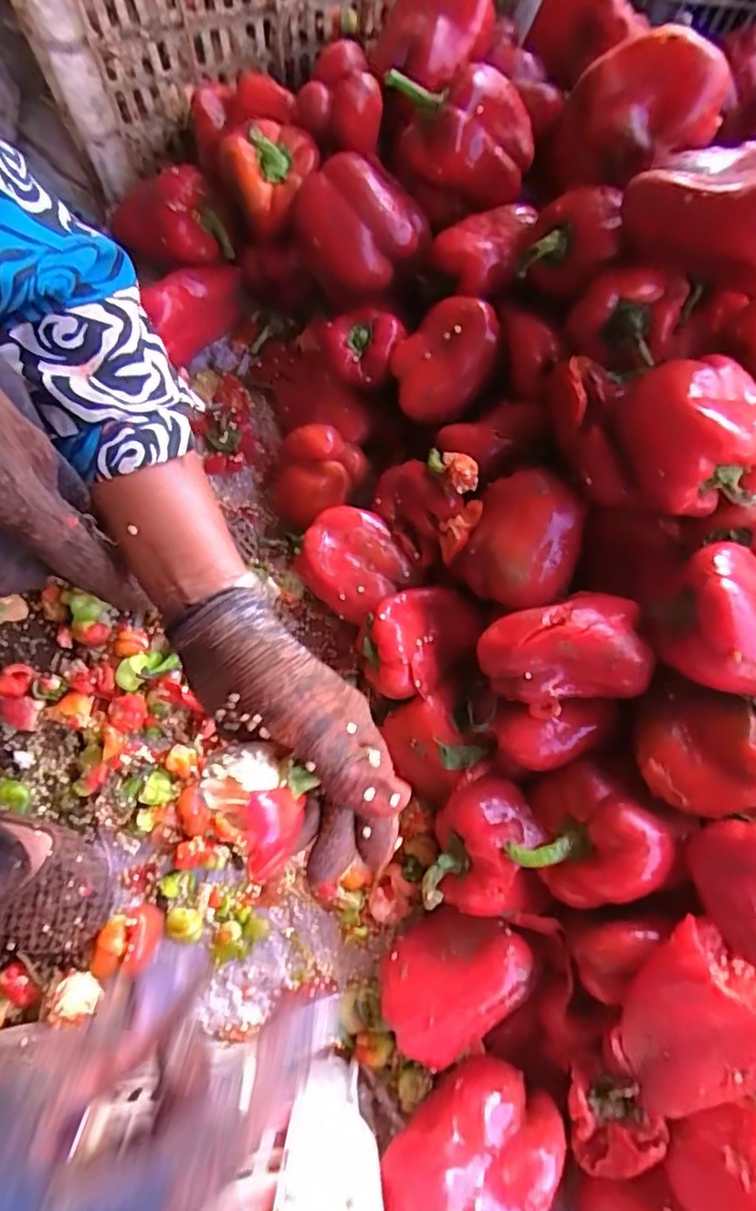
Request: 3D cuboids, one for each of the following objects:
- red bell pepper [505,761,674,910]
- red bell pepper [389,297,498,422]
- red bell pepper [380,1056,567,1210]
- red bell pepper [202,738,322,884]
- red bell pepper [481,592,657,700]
[{"bbox_3d":[0.149,0.160,0.418,0.083,0.069,0.089,0,75,-1],"label":"red bell pepper"},{"bbox_3d":[0.054,-0.208,0.517,0.082,0.060,0.079,0,75,-1],"label":"red bell pepper"},{"bbox_3d":[0.066,0.374,0.405,0.086,0.074,0.106,40,78,8],"label":"red bell pepper"},{"bbox_3d":[-0.058,0.092,0.286,0.057,0.028,0.044,41,78,9],"label":"red bell pepper"},{"bbox_3d":[0.127,0.028,0.422,0.107,0.064,0.075,-2,75,-2],"label":"red bell pepper"}]

